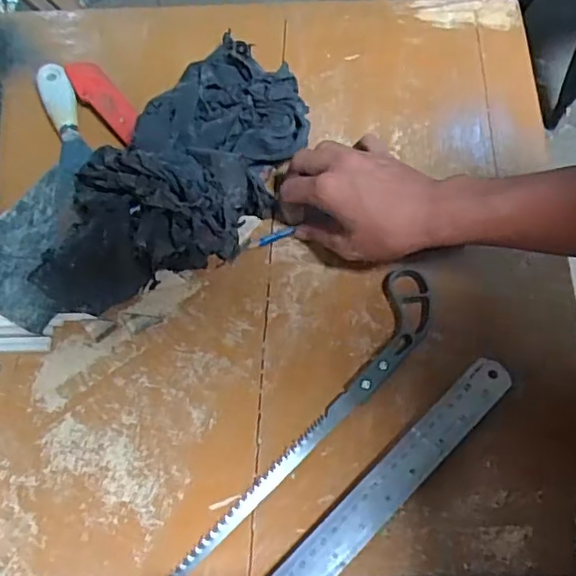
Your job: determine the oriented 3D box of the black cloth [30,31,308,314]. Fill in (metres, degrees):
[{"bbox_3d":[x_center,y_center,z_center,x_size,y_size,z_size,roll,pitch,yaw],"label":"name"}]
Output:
[{"bbox_3d":[-0.094,-0.098,0.509,0.145,0.065,0.291,40,72,20],"label":"black cloth"}]

